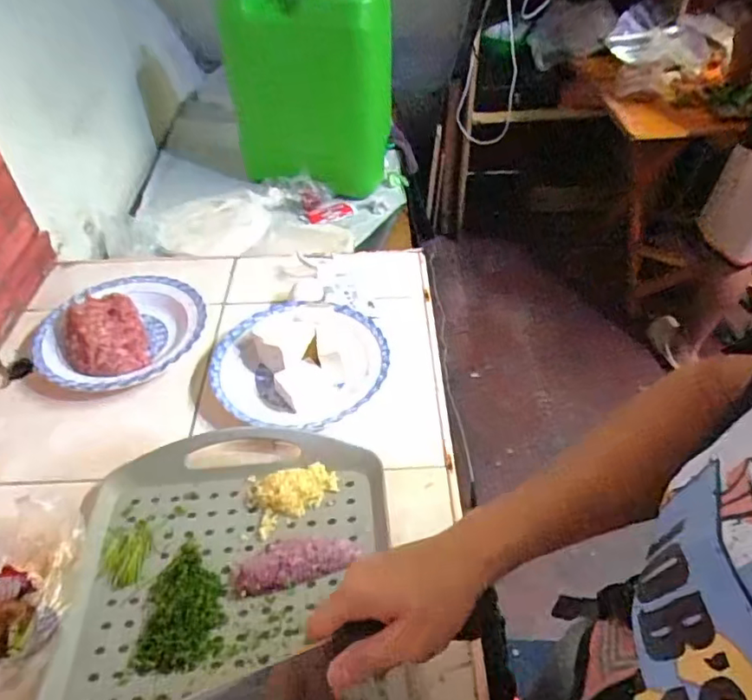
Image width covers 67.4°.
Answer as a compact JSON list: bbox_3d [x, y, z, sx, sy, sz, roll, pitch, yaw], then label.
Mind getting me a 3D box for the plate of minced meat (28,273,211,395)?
[{"bbox_3d":[-0.332,-0.028,0.741,0.207,0.064,0.183,-33,52,-25],"label":"plate of minced meat"}]

